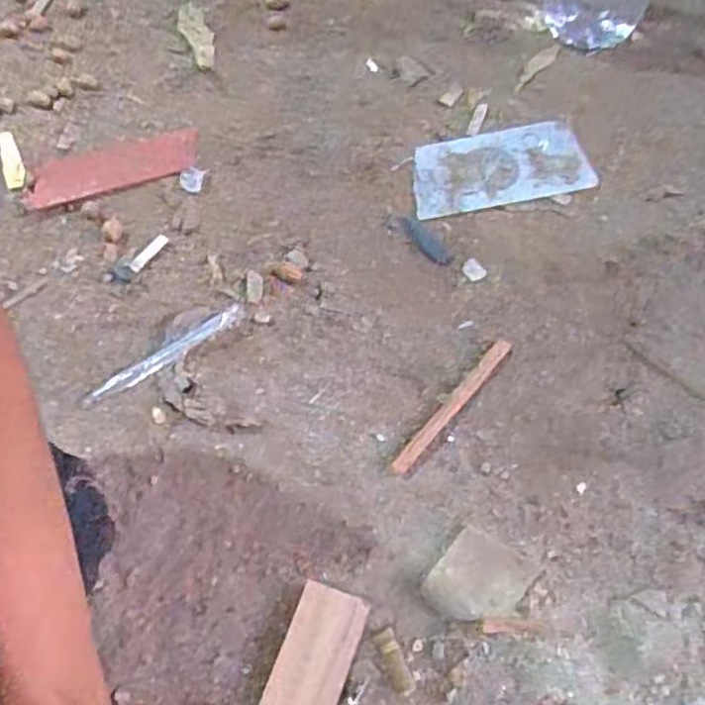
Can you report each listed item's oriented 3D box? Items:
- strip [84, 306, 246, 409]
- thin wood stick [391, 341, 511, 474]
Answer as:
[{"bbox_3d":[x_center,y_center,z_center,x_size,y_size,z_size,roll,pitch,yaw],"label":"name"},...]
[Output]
[{"bbox_3d":[-0.122,0.000,0.455,0.115,0.010,0.013,-32,64,-16],"label":"strip"},{"bbox_3d":[0.064,0.031,0.439,0.010,0.004,0.117,35,67,19],"label":"thin wood stick"}]

